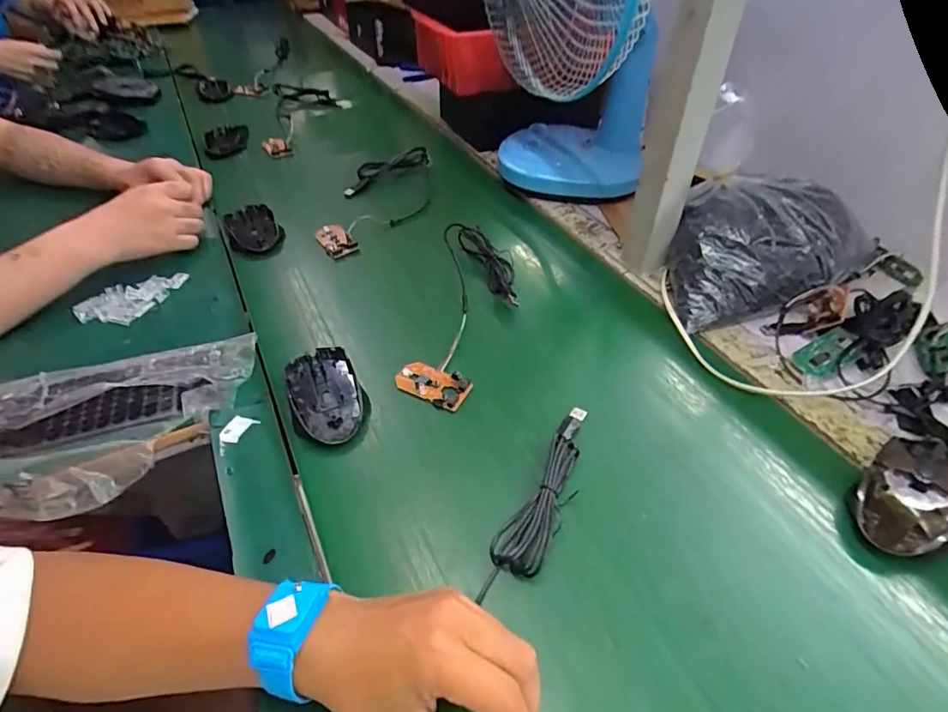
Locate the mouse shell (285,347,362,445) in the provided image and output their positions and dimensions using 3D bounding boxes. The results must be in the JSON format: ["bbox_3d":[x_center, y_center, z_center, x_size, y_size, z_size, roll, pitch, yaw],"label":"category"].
[{"bbox_3d":[-0.134,0.038,0.463,0.058,0.024,0.111,-17,45,-15],"label":"mouse shell"}]

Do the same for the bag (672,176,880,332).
[{"bbox_3d":[0.311,-0.125,0.560,0.220,0.084,0.157,-9,44,-7],"label":"bag"}]

